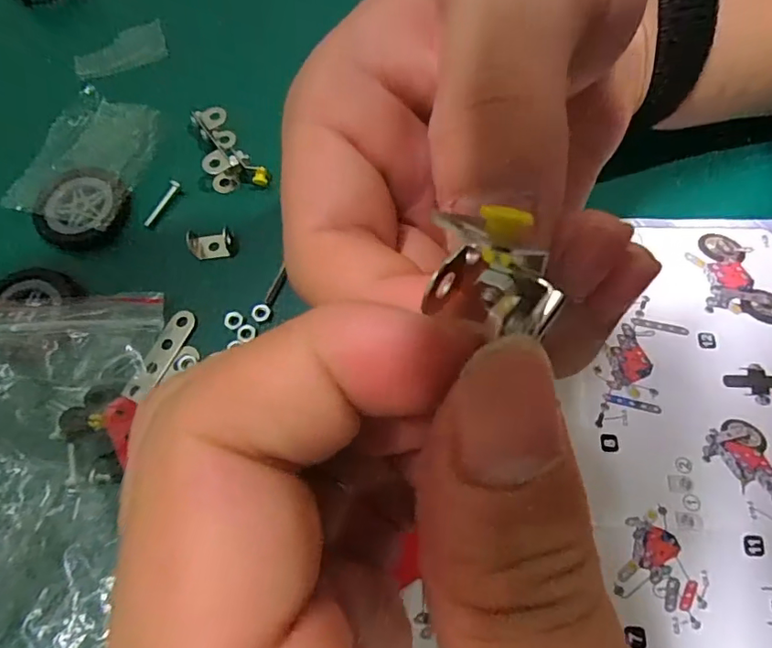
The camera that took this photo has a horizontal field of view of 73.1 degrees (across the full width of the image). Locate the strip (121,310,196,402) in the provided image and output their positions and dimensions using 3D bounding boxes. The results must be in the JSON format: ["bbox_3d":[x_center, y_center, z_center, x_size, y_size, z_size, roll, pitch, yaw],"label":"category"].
[{"bbox_3d":[-0.083,0.011,0.193,0.009,0.004,0.037,25,69,4],"label":"strip"}]

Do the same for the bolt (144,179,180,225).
[{"bbox_3d":[-0.093,-0.050,0.215,0.004,0.004,0.022,31,84,12],"label":"bolt"}]

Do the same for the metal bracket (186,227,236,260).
[{"bbox_3d":[-0.070,-0.032,0.209,0.020,0.008,0.011,-2,67,2],"label":"metal bracket"}]

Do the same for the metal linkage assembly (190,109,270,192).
[{"bbox_3d":[-0.068,-0.071,0.218,0.019,0.017,0.042,-35,70,-11],"label":"metal linkage assembly"}]

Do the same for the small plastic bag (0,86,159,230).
[{"bbox_3d":[-0.124,-0.069,0.220,0.040,0.009,0.060,16,69,9],"label":"small plastic bag"}]

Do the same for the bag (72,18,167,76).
[{"bbox_3d":[-0.127,-0.130,0.249,0.043,0.004,0.018,-23,83,-3],"label":"bag"}]

